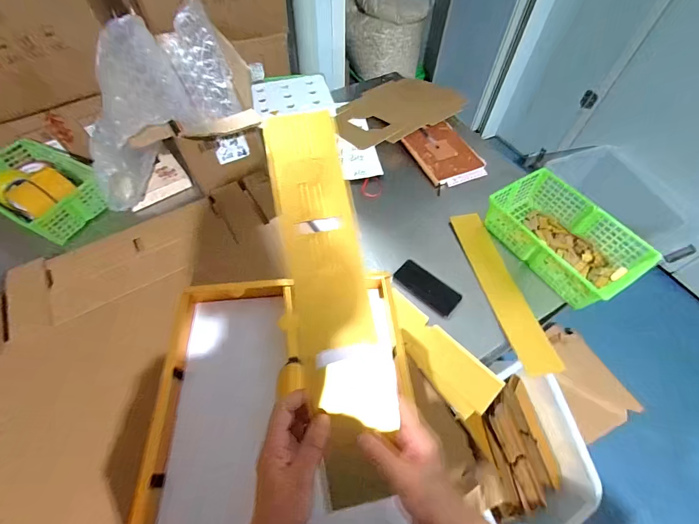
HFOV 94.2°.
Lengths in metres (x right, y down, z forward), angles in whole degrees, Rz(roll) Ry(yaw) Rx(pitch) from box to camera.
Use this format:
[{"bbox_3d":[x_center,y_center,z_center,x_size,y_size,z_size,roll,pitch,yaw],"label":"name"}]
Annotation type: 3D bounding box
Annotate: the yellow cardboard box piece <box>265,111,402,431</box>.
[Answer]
[{"bbox_3d":[-0.033,-0.002,0.363,0.103,0.024,0.349,-10,80,-8],"label":"yellow cardboard box piece"}]

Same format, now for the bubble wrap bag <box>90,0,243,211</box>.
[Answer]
[{"bbox_3d":[-0.482,-0.388,0.832,0.286,0.223,0.524,25,82,14],"label":"bubble wrap bag"}]

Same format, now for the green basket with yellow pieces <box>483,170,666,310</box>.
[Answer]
[{"bbox_3d":[0.519,-0.063,0.800,0.198,0.094,0.331,-28,62,-18],"label":"green basket with yellow pieces"}]

